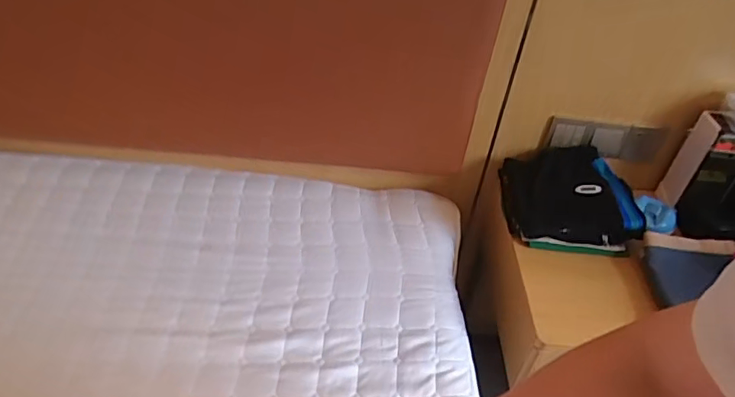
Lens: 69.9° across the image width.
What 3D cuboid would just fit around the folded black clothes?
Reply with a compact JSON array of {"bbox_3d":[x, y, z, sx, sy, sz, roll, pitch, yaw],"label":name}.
[{"bbox_3d":[0.428,-0.009,1.148,0.278,0.094,0.231,5,41,-3],"label":"folded black clothes"}]

